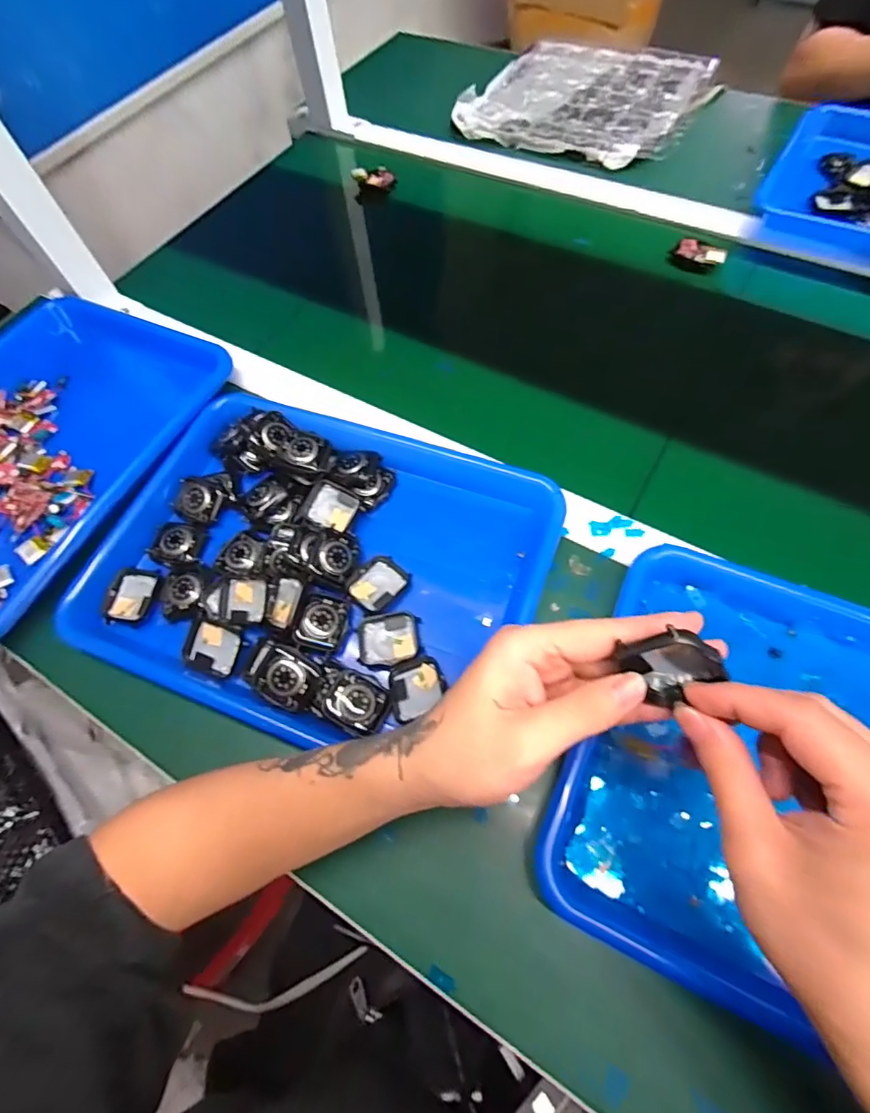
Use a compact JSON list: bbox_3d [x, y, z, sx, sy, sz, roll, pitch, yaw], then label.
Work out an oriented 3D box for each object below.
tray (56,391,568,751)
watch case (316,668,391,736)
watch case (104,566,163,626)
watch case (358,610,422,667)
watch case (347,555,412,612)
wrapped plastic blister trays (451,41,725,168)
[{"bbox_3d":[-0.087,0.001,0.393,0.330,0.045,0.259,18,67,13],"label":"tray"},{"bbox_3d":[-0.055,0.097,0.338,0.047,0.012,0.035,21,68,14],"label":"watch case"},{"bbox_3d":[-0.240,0.031,0.401,0.039,0.011,0.045,2,65,6],"label":"watch case"},{"bbox_3d":[-0.033,0.059,0.365,0.044,0.010,0.038,-8,64,1],"label":"watch case"},{"bbox_3d":[-0.043,0.021,0.385,0.037,0.008,0.043,38,73,20],"label":"watch case"},{"bbox_3d":[0.219,-0.638,0.698,0.285,0.035,0.293,28,70,17],"label":"wrapped plastic blister trays"}]

